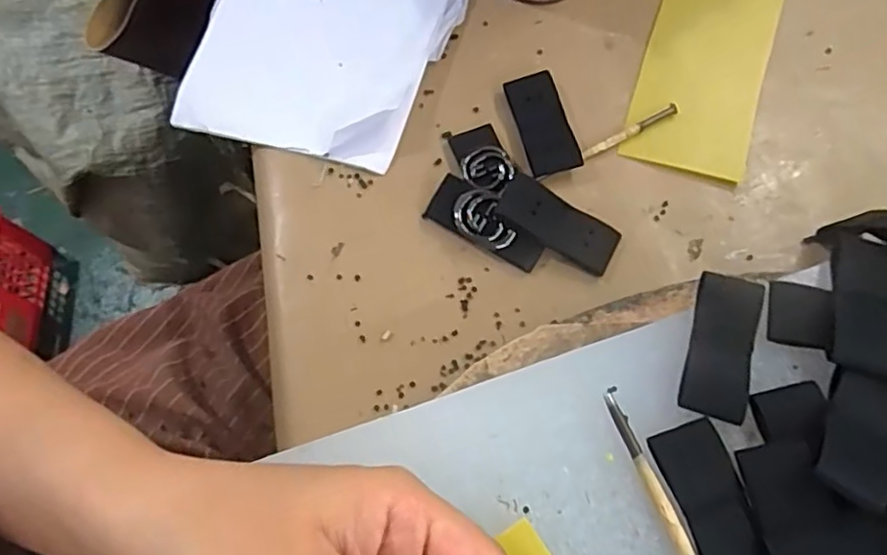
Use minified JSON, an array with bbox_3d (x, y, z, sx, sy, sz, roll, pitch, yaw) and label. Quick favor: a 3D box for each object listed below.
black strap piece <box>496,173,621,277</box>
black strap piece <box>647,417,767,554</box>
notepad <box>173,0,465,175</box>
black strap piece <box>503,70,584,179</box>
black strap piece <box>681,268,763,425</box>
[{"bbox_3d":[0.057,-0.026,0.312,0.061,0.005,0.025,30,88,-6],"label":"black strap piece"},{"bbox_3d":[0.102,0.086,0.238,0.026,0.004,0.060,-18,71,-5],"label":"black strap piece"},{"bbox_3d":[-0.053,-0.195,0.366,0.133,0.027,0.261,13,71,6],"label":"notepad"},{"bbox_3d":[0.053,-0.082,0.340,0.028,0.009,0.062,-14,70,-4],"label":"black strap piece"},{"bbox_3d":[0.114,0.027,0.260,0.025,0.004,0.059,17,71,7],"label":"black strap piece"}]

